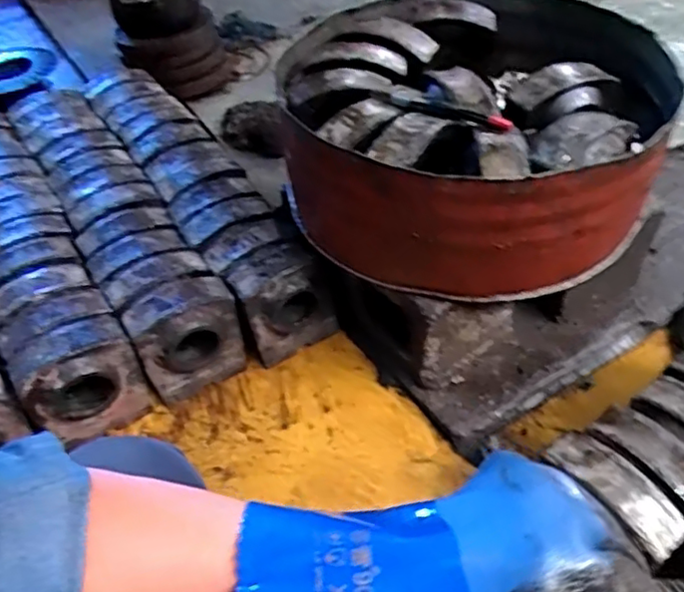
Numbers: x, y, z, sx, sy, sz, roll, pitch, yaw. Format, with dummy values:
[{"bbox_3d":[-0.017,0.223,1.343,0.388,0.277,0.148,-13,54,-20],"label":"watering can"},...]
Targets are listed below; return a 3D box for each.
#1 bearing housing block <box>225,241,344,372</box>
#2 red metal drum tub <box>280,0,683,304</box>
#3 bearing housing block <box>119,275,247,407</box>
[{"bbox_3d":[-0.091,0.008,0.997,0.151,0.165,0.091,-17,49,-12],"label":"bearing housing block"},{"bbox_3d":[0.172,-0.242,0.927,0.472,0.216,0.499,-2,46,2],"label":"red metal drum tub"},{"bbox_3d":[-0.234,0.066,0.967,0.150,0.162,0.091,-21,50,-15],"label":"bearing housing block"}]

